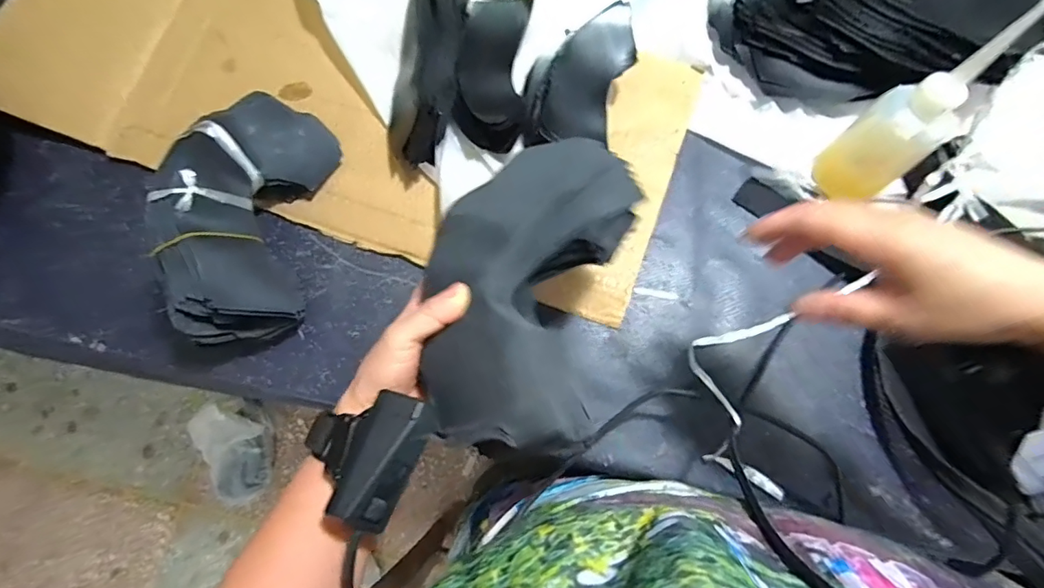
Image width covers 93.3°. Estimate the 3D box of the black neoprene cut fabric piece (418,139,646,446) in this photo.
[{"bbox_3d":[0.000,-0.007,0.317,0.116,0.055,0.195,16,76,6],"label":"black neoprene cut fabric piece"}]

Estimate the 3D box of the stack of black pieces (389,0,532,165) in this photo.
[{"bbox_3d":[-0.062,-0.210,0.468,0.133,0.065,0.179,1,75,2],"label":"stack of black pieces"}]

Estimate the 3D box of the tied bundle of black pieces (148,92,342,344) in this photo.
[{"bbox_3d":[-0.237,-0.070,0.417,0.050,0.131,0.220,-14,66,38],"label":"tied bundle of black pieces"}]

